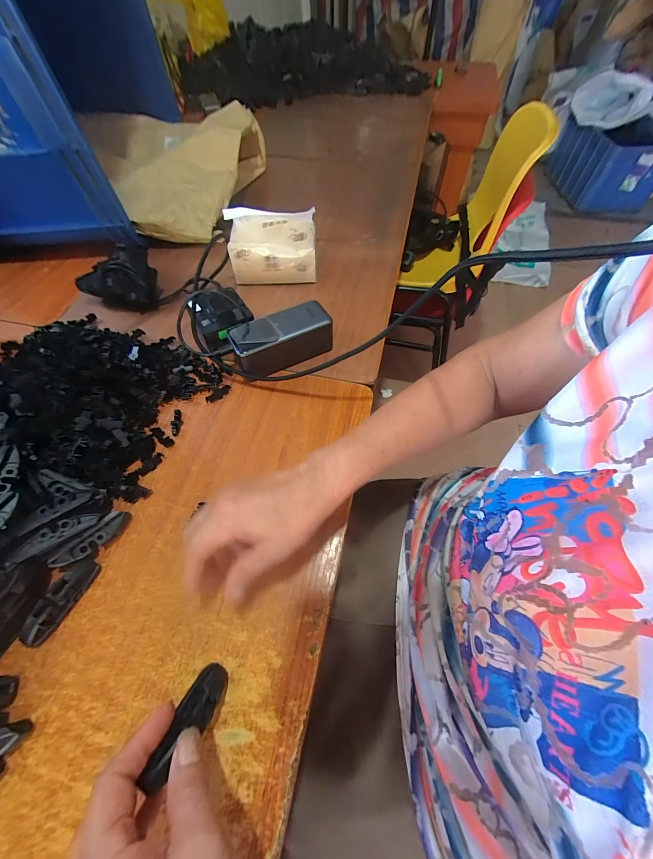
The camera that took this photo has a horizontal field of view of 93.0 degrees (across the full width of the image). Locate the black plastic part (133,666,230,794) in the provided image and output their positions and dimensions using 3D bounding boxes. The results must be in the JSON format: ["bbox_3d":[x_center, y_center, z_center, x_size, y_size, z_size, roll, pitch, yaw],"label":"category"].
[{"bbox_3d":[-0.097,0.205,0.221,0.026,0.014,0.069,24,37,16],"label":"black plastic part"}]

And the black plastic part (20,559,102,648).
[{"bbox_3d":[-0.240,0.154,0.280,0.019,0.020,0.071,22,63,15],"label":"black plastic part"}]

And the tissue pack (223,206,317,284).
[{"bbox_3d":[-0.083,-0.285,0.480,0.130,0.107,0.051,-5,59,-1],"label":"tissue pack"}]

